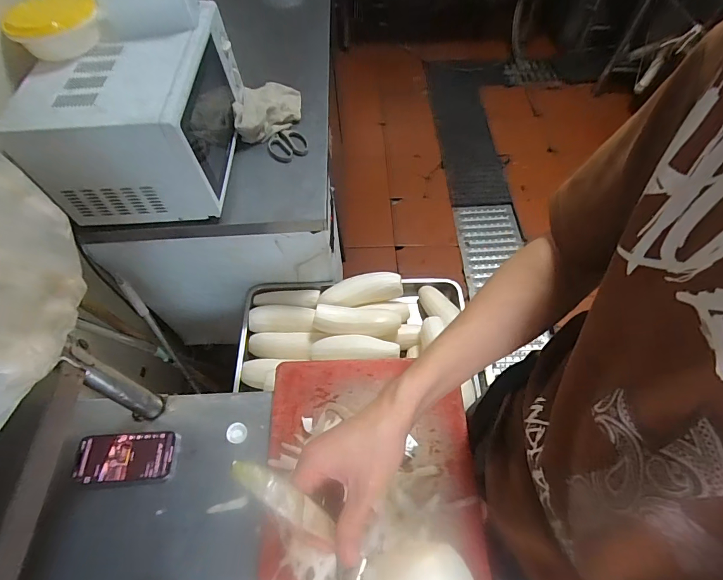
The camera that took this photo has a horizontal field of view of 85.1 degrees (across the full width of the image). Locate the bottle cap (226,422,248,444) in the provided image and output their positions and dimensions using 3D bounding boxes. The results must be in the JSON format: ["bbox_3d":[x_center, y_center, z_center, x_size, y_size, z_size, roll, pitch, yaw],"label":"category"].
[{"bbox_3d":[-0.195,0.225,0.620,0.031,0.013,0.030,0,59,1],"label":"bottle cap"}]

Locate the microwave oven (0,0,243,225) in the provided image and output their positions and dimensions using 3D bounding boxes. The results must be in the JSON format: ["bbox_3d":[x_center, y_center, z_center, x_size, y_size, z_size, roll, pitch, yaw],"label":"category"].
[{"bbox_3d":[-0.489,-0.401,0.892,0.341,0.245,0.434,-3,59,-1],"label":"microwave oven"}]

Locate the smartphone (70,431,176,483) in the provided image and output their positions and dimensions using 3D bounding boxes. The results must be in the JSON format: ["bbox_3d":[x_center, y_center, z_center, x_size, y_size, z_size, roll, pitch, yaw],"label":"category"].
[{"bbox_3d":[-0.362,0.255,0.602,0.139,0.006,0.068,-1,61,-4],"label":"smartphone"}]

